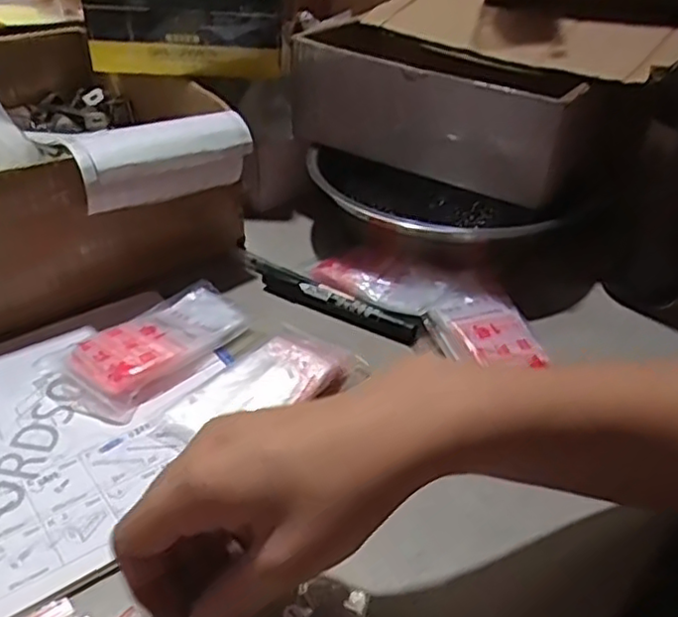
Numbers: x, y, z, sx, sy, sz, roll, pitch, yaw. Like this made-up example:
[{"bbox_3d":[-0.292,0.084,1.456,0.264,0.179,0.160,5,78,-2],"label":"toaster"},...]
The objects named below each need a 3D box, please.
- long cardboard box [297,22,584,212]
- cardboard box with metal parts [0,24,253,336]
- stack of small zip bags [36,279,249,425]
[{"bbox_3d":[0.081,-0.172,0.564,0.252,0.098,0.082,25,41,27],"label":"long cardboard box"},{"bbox_3d":[-0.262,-0.134,0.576,0.262,0.135,0.339,-27,45,-36],"label":"cardboard box with metal parts"},{"bbox_3d":[-0.129,0.022,0.459,0.071,0.023,0.137,26,41,28],"label":"stack of small zip bags"}]

